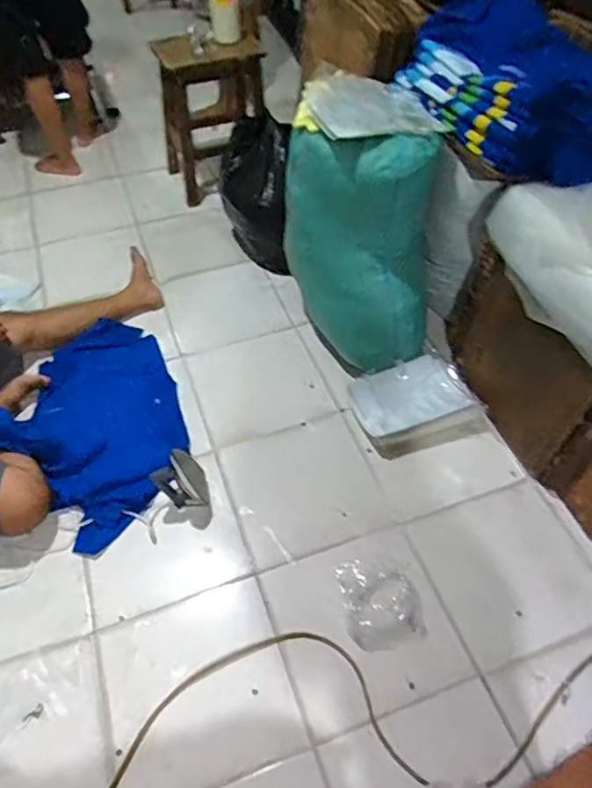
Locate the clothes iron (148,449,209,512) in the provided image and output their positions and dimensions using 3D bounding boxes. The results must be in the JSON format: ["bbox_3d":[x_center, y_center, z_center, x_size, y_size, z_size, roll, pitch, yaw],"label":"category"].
[{"bbox_3d":[-0.295,0.235,1.525,0.130,0.171,0.104,-26,56,-17],"label":"clothes iron"}]

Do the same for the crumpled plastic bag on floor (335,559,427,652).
[{"bbox_3d":[0.204,0.497,1.387,0.184,0.044,0.192,-10,53,-6],"label":"crumpled plastic bag on floor"}]

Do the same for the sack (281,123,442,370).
[{"bbox_3d":[0.187,-0.396,1.709,0.435,0.656,0.315,0,52,1],"label":"sack"}]

